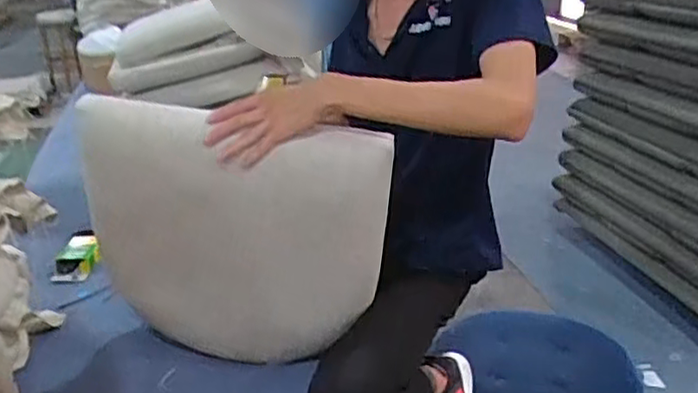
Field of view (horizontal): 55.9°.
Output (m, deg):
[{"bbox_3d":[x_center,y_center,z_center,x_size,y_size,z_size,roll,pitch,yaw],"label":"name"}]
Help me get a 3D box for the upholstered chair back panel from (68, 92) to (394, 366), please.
[{"bbox_3d":[-0.173,0.080,1.035,0.456,0.453,0.095,4,24,13],"label":"upholstered chair back panel"}]

